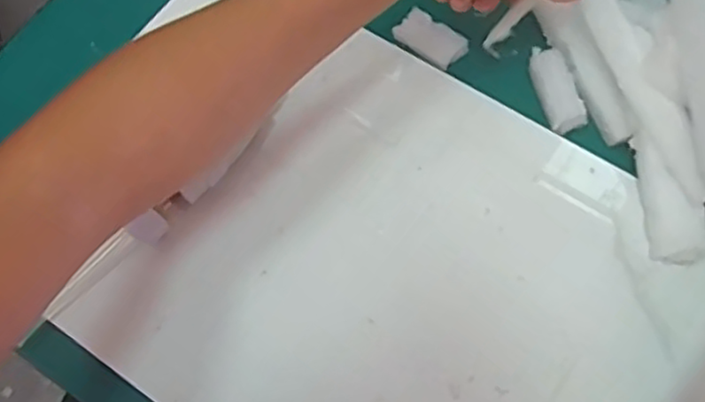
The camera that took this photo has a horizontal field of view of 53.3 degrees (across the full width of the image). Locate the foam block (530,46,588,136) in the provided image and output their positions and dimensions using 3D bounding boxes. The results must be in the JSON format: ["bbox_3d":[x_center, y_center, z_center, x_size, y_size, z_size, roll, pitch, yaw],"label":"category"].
[{"bbox_3d":[0.144,-0.079,0.495,0.023,0.016,0.061,-18,80,-5],"label":"foam block"}]

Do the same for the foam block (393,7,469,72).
[{"bbox_3d":[0.059,-0.122,0.528,0.052,0.009,0.031,31,72,14],"label":"foam block"}]

